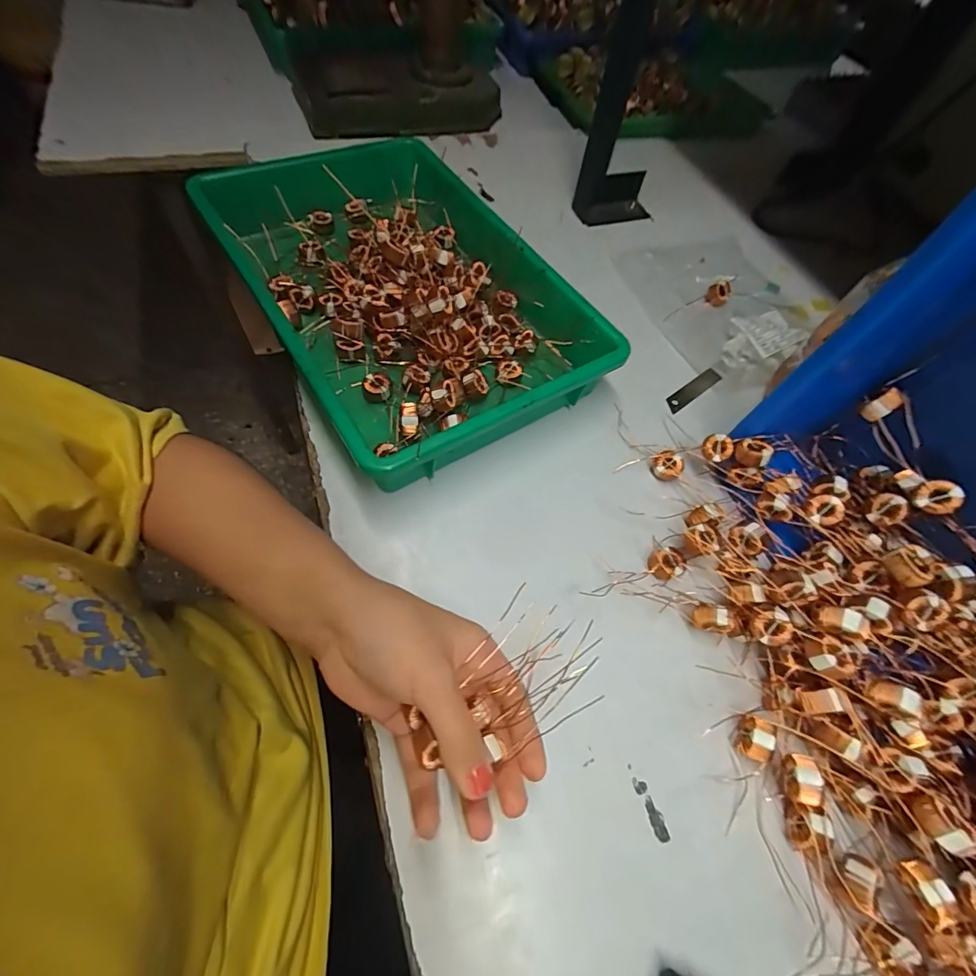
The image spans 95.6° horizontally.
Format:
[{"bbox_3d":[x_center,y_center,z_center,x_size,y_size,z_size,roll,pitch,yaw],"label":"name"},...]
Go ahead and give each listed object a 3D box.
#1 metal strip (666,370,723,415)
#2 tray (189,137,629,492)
[{"bbox_3d":[0.205,-0.098,0.444,0.081,0.004,0.016,-33,77,-24],"label":"metal strip"},{"bbox_3d":[-0.081,-0.183,0.415,0.238,0.087,0.368,-29,68,-21],"label":"tray"}]

